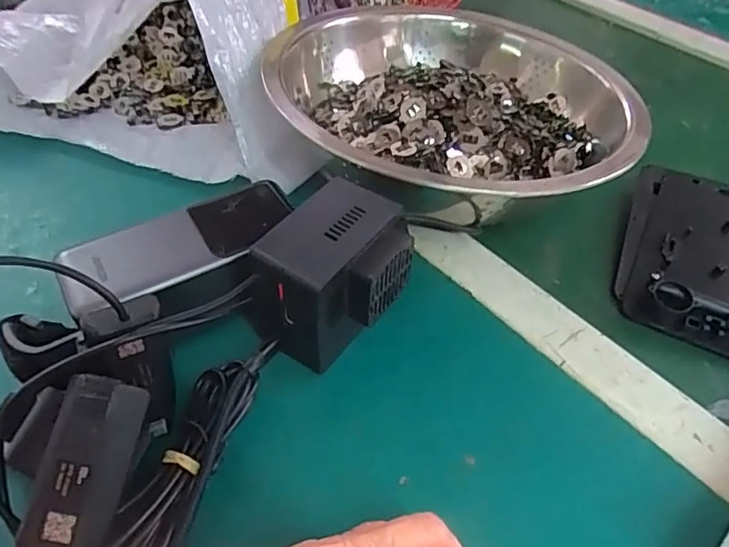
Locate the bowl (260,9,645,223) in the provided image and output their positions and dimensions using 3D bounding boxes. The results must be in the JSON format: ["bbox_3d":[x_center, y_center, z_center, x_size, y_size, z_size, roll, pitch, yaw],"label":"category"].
[{"bbox_3d":[0.069,-0.125,0.438,0.255,0.073,0.255,2,47,-2],"label":"bowl"}]

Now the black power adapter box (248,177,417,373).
[{"bbox_3d":[-0.016,0.007,0.302,0.060,0.075,0.075,23,50,18],"label":"black power adapter box"}]

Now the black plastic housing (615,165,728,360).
[{"bbox_3d":[0.235,-0.010,0.373,0.122,0.016,0.147,23,49,17],"label":"black plastic housing"}]

